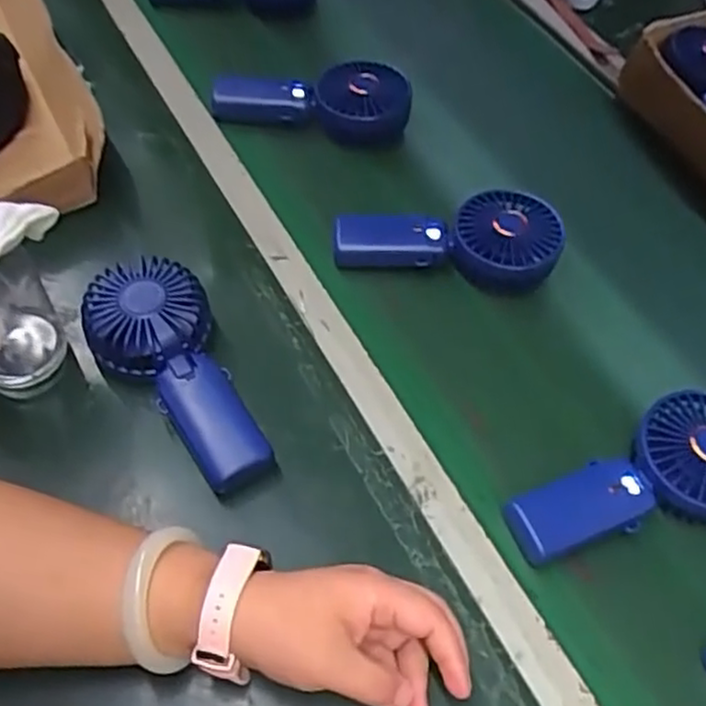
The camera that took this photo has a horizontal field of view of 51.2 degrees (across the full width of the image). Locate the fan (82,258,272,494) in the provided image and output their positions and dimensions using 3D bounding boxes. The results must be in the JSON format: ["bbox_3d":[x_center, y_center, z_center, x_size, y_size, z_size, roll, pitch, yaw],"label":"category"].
[{"bbox_3d":[-0.116,0.010,0.493,0.078,0.033,0.174,-29,73,-21],"label":"fan"}]

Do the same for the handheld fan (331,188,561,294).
[{"bbox_3d":[0.075,-0.092,0.594,0.177,0.041,0.073,-1,56,-5],"label":"handheld fan"}]

